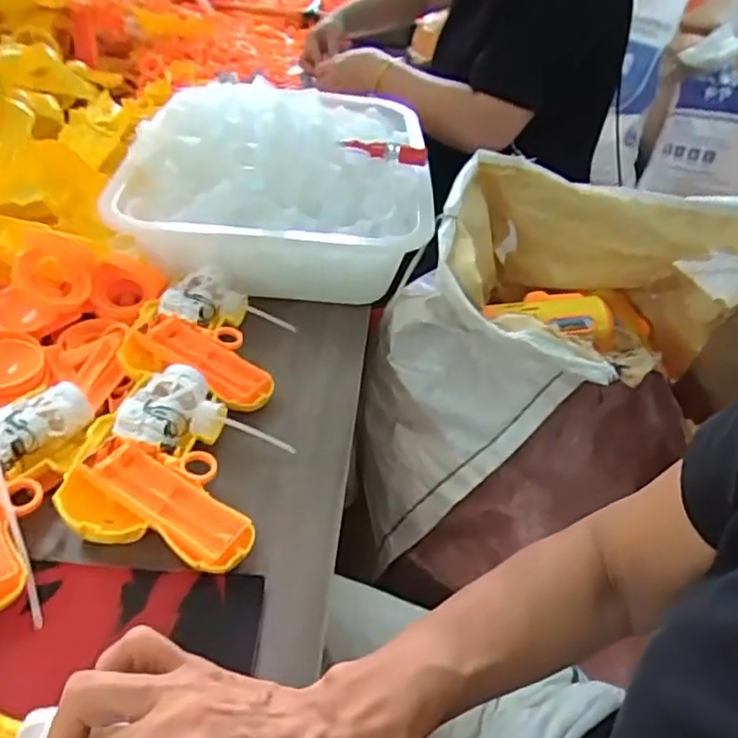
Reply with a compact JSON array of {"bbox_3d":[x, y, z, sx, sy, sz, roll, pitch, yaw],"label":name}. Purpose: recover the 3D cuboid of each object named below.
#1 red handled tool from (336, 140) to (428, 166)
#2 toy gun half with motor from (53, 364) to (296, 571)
[{"bbox_3d":[0.014,-0.223,0.640,0.091,0.021,0.019,15,41,9],"label":"red handled tool"},{"bbox_3d":[-0.129,0.063,0.427,0.131,0.042,0.136,11,40,5],"label":"toy gun half with motor"}]

